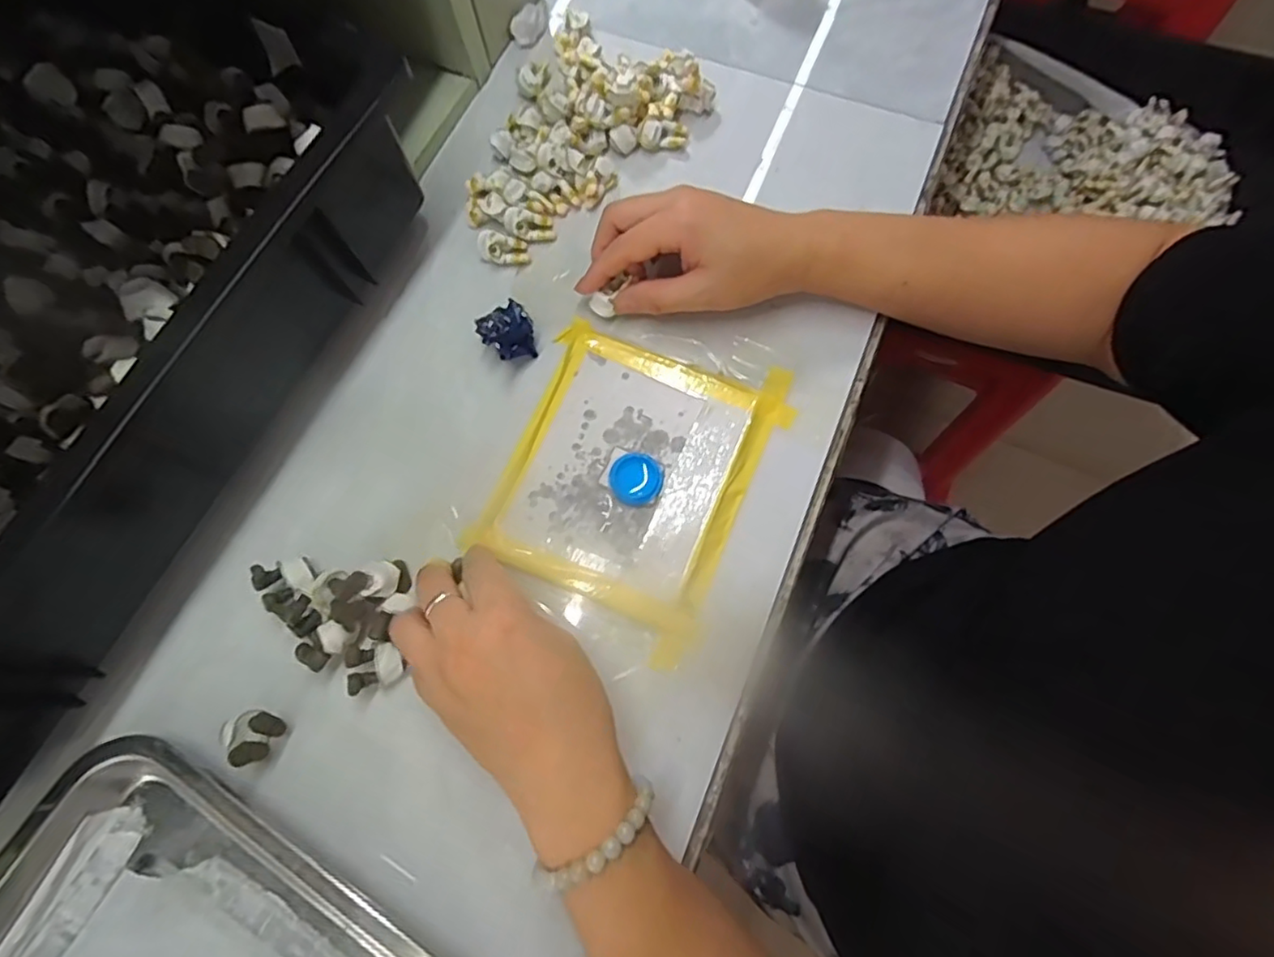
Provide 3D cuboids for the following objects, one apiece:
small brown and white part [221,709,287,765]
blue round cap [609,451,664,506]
[{"bbox_3d":[-0.200,0.130,0.310,0.028,0.018,0.022,23,76,8],"label":"small brown and white part"},{"bbox_3d":[0.000,0.000,0.346,0.029,0.004,0.030,-1,74,2],"label":"blue round cap"}]

